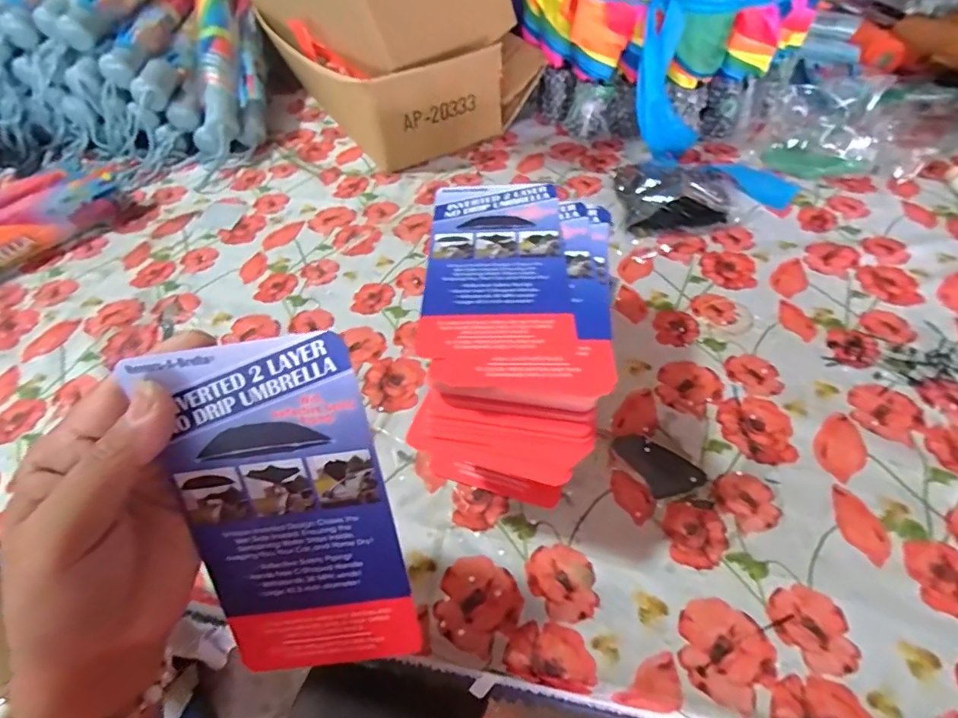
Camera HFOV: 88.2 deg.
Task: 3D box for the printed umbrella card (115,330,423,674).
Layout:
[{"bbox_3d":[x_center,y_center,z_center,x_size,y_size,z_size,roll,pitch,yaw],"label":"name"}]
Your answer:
[{"bbox_3d":[-0.082,0.070,0.214,0.087,0.162,0.006,-9,21,3],"label":"printed umbrella card"}]

